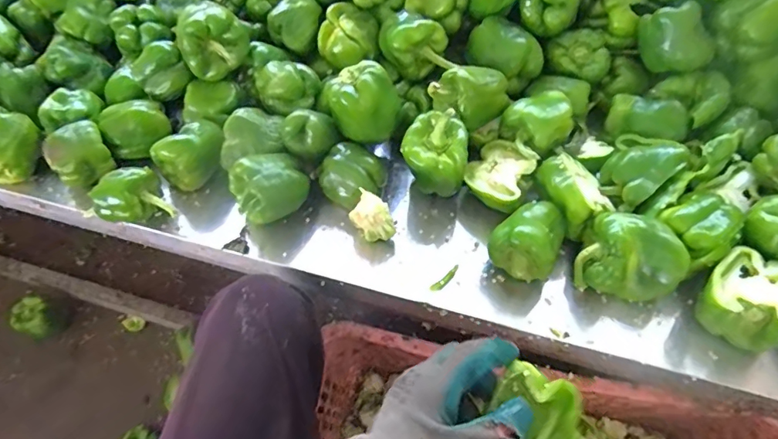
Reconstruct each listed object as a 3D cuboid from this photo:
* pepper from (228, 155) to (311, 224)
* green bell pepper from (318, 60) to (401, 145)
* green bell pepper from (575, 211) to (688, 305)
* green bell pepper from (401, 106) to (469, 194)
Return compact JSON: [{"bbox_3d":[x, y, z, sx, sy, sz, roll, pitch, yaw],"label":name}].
[{"bbox_3d":[-0.146,-0.043,0.596,0.088,0.062,0.061,-24,56,-15],"label":"pepper"},{"bbox_3d":[-0.035,-0.144,0.610,0.095,0.075,0.069,-5,53,-2],"label":"green bell pepper"},{"bbox_3d":[0.259,0.039,0.526,0.102,0.069,0.072,6,54,6],"label":"green bell pepper"},{"bbox_3d":[0.056,-0.078,0.598,0.078,0.094,0.073,7,54,7],"label":"green bell pepper"}]

